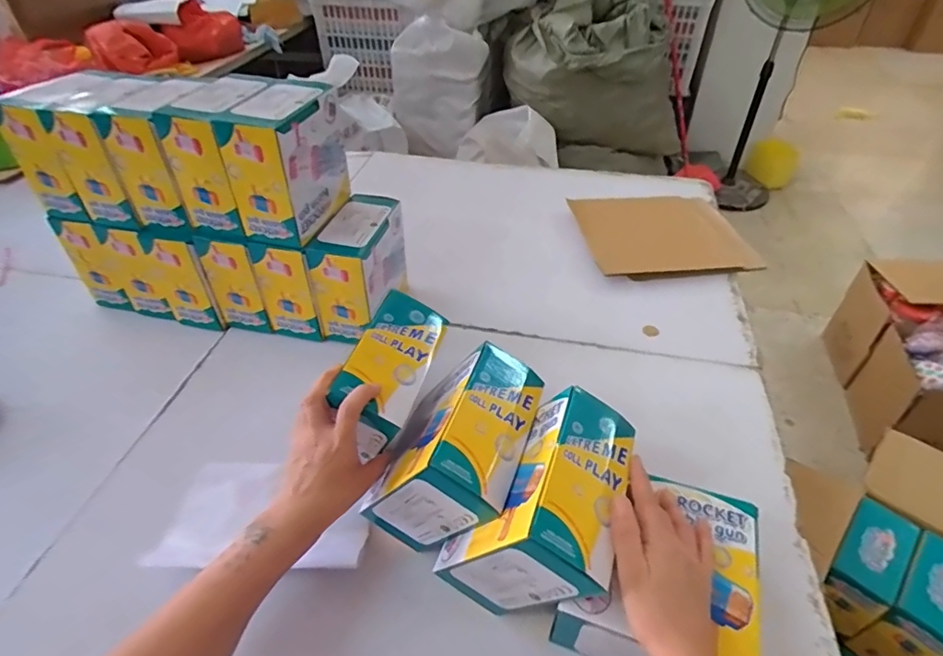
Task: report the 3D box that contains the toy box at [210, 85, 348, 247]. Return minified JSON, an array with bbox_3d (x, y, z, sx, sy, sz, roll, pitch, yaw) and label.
[{"bbox_3d":[-0.240,-0.215,0.684,0.087,0.154,0.155,10,44,11],"label":"toy box"}]

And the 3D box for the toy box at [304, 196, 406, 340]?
[{"bbox_3d":[-0.161,-0.097,0.780,0.086,0.140,0.171,9,43,10],"label":"toy box"}]

